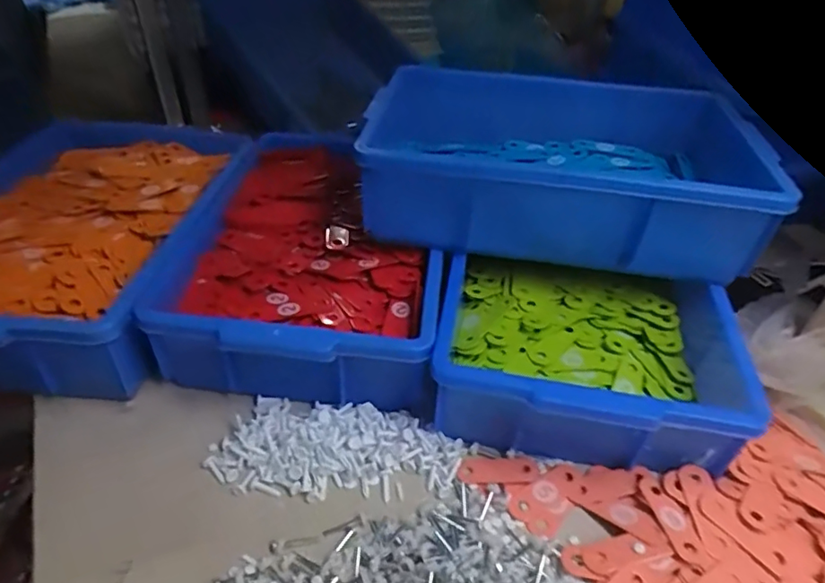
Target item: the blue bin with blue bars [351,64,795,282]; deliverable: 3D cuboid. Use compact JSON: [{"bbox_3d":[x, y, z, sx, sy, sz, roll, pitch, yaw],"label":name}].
[{"bbox_3d":[0.138,-0.122,0.545,0.347,0.111,0.224,4,41,1],"label":"blue bin with blue bars"}]

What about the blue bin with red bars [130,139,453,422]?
[{"bbox_3d":[-0.094,-0.039,0.583,0.242,0.099,0.352,5,40,1],"label":"blue bin with red bars"}]

